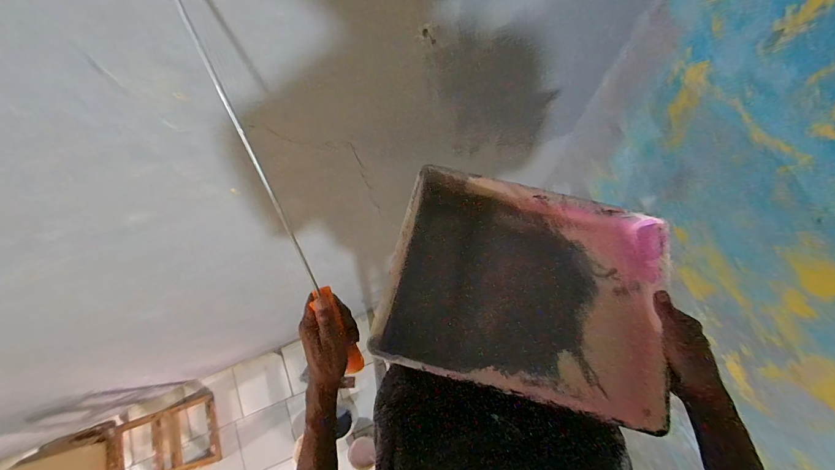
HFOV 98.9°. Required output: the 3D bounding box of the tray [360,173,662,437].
[{"bbox_3d":[0.144,0.070,0.495,0.351,0.067,0.277,14,72,6],"label":"tray"}]

